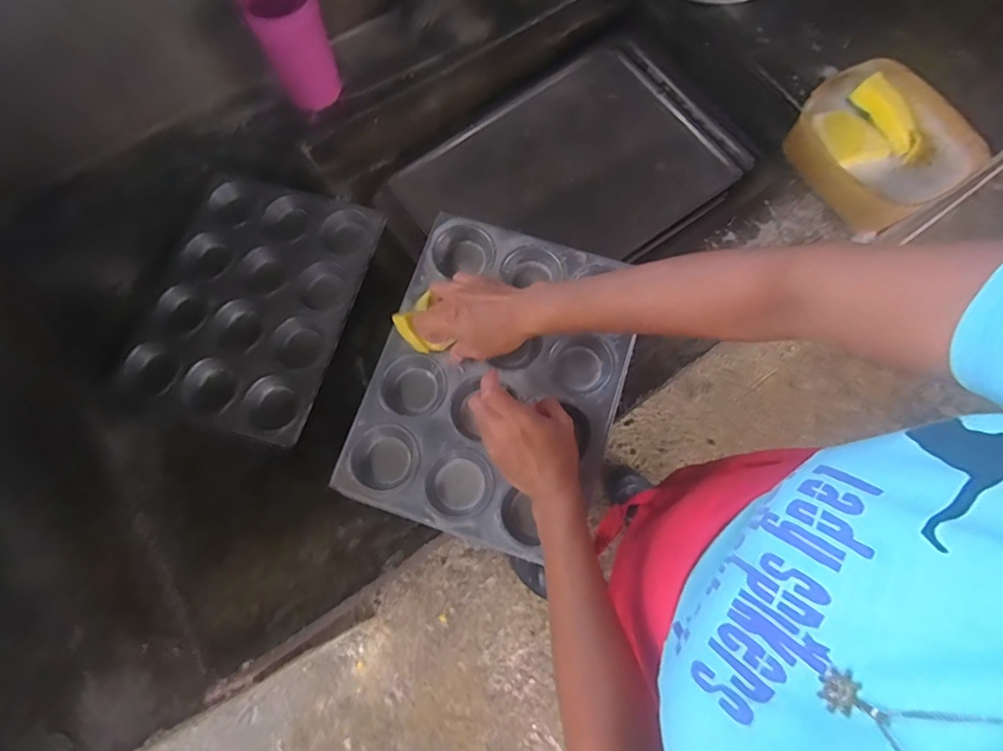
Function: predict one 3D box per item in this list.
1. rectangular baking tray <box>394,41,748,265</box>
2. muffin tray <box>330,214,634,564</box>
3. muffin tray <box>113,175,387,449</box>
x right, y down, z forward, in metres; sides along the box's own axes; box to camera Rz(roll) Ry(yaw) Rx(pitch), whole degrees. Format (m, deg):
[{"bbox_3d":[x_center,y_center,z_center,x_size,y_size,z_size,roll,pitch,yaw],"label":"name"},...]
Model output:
[{"bbox_3d":[0.116,-0.323,0.805,0.486,0.041,0.341,-34,77,-9],"label":"rectangular baking tray"},{"bbox_3d":[-0.003,0.001,0.532,0.243,0.033,0.319,19,75,5],"label":"muffin tray"},{"bbox_3d":[-0.306,-0.097,0.646,0.233,0.031,0.318,16,75,5],"label":"muffin tray"}]

